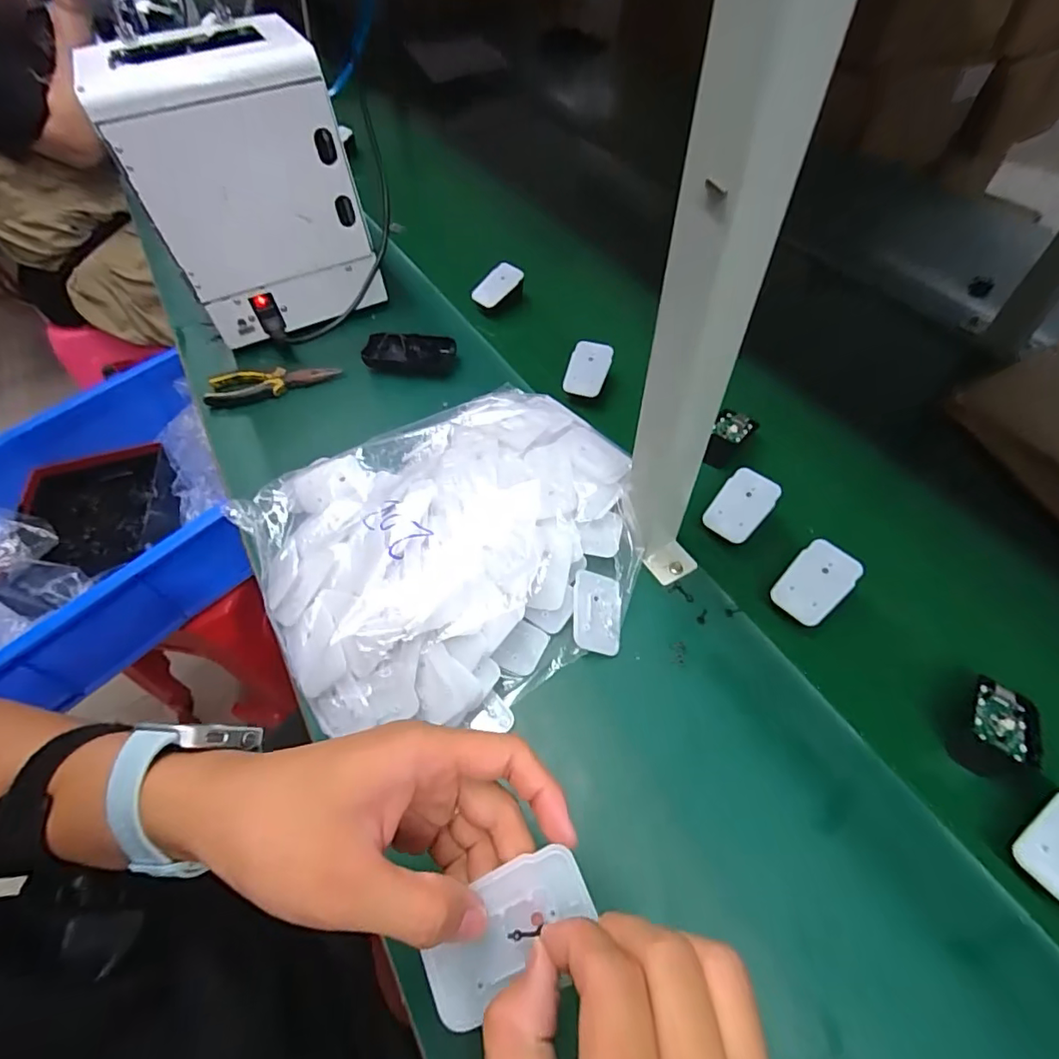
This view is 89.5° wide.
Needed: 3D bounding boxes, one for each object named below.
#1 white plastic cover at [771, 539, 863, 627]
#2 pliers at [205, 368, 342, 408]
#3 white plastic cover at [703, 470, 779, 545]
[{"bbox_3d":[0.235,0.044,0.437,0.044,0.006,0.066,40,89,18],"label":"white plastic cover"},{"bbox_3d":[-0.309,-0.175,0.642,0.151,0.023,0.039,-12,56,-5],"label":"pliers"},{"bbox_3d":[0.192,-0.021,0.486,0.045,0.005,0.066,34,85,19],"label":"white plastic cover"}]

